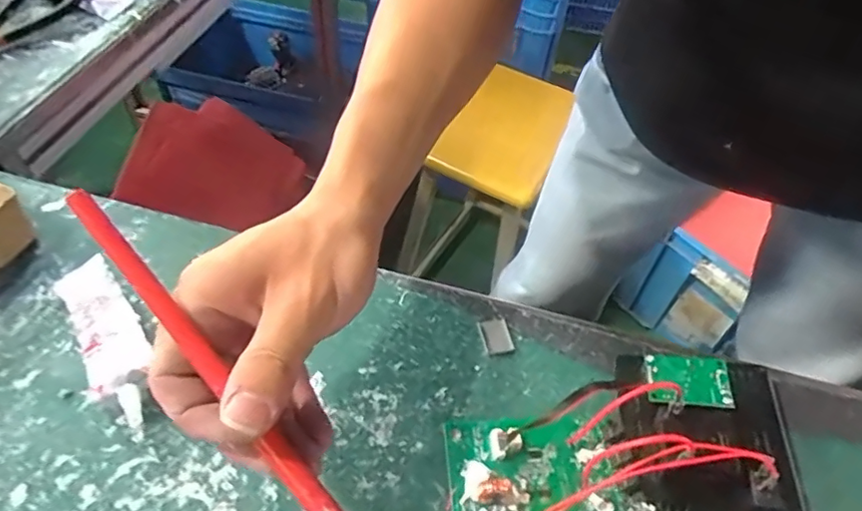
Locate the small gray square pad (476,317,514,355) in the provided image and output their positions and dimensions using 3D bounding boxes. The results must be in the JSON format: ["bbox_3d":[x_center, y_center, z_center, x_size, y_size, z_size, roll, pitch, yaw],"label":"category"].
[{"bbox_3d":[0.042,0.051,0.362,0.018,0.004,0.024,-10,50,-11],"label":"small gray square pad"}]

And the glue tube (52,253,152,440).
[{"bbox_3d":[-0.187,0.053,0.327,0.037,0.030,0.128,-24,55,-22],"label":"glue tube"}]

